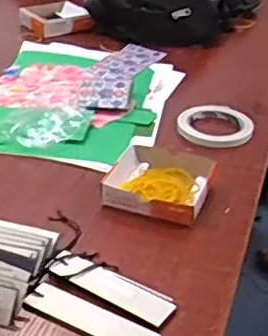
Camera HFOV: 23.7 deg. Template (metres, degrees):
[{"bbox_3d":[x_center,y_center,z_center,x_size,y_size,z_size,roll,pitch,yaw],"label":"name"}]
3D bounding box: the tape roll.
[{"bbox_3d":[0.118,-0.067,0.920,0.108,0.010,0.119,6,31,4],"label":"tape roll"}]

